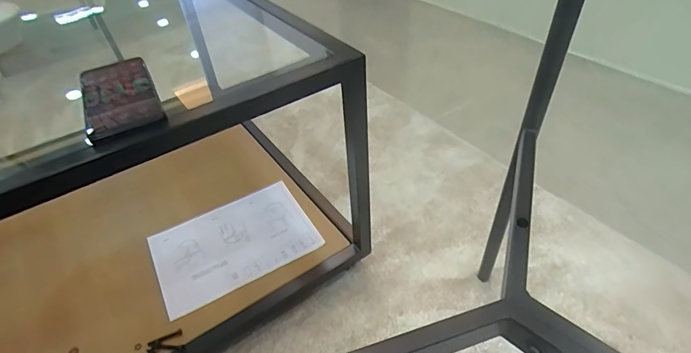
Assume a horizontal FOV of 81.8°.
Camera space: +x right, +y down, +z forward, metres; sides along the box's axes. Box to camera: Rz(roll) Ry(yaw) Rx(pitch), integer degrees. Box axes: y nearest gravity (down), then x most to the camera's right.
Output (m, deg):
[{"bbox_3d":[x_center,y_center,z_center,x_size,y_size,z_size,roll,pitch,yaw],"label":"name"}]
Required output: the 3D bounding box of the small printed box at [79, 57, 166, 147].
[{"bbox_3d":[-0.247,-0.090,0.434,0.073,0.018,0.143,-24,45,-20],"label":"small printed box"}]

